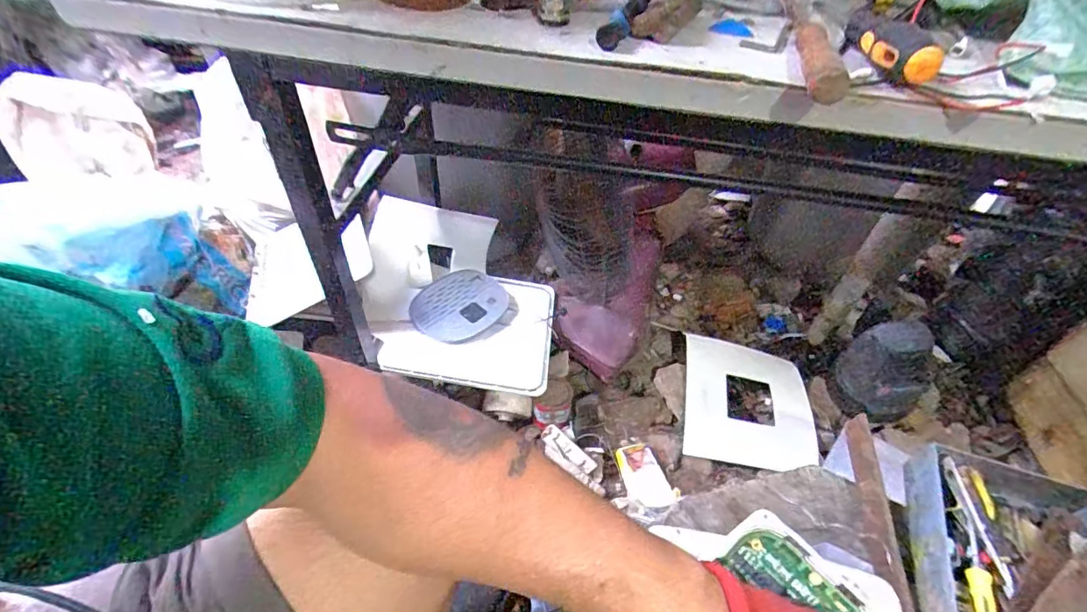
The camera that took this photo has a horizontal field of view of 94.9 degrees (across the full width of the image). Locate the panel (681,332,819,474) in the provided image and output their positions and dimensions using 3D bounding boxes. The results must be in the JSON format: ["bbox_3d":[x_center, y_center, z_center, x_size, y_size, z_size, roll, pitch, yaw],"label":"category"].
[{"bbox_3d":[0.402,0.186,0.980,0.245,0.054,0.248,9,47,5],"label":"panel"}]

